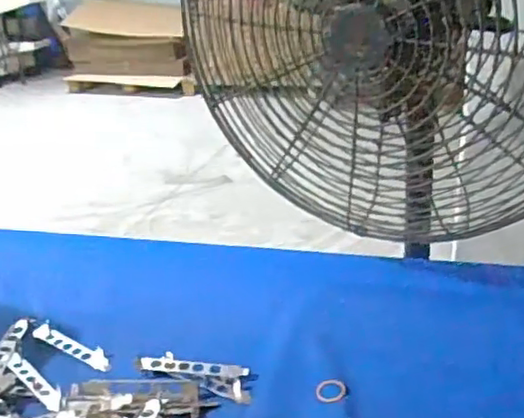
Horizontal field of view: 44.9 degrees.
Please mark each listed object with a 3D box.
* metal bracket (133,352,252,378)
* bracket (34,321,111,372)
[{"bbox_3d":[-0.076,0.170,0.690,0.121,0.009,0.027,0,24,6],"label":"metal bracket"},{"bbox_3d":[-0.221,0.161,0.741,0.122,0.011,0.026,13,28,32],"label":"bracket"}]

